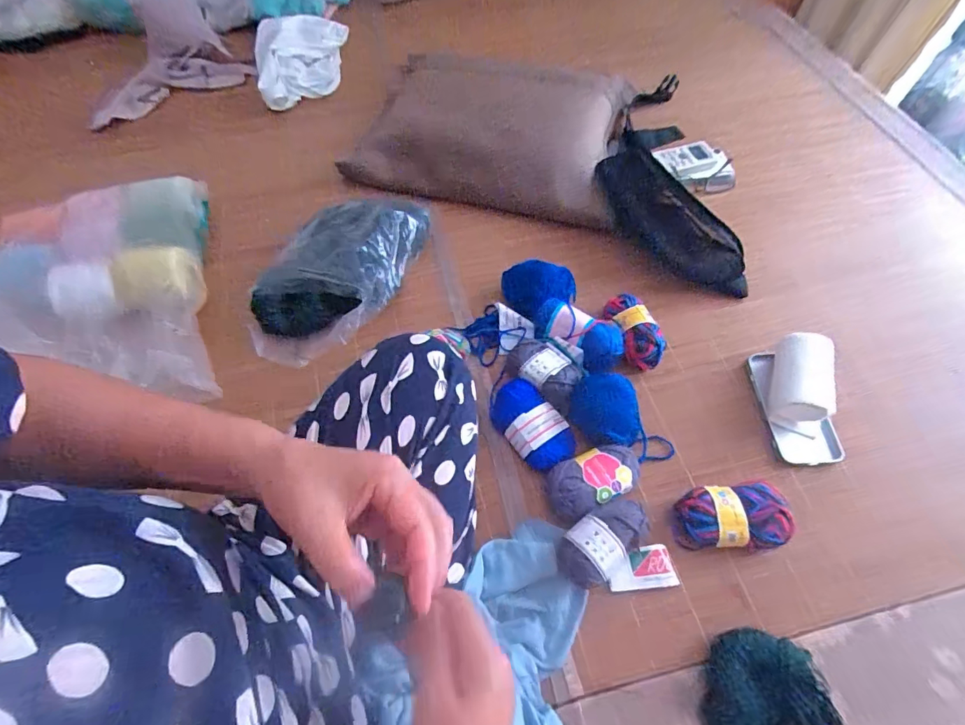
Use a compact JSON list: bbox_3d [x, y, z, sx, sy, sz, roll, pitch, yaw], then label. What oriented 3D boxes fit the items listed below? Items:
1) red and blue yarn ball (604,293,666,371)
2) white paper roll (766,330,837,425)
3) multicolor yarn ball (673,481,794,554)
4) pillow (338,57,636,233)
[{"bbox_3d":[0.202,-0.042,0.617,0.059,0.047,0.107,-9,61,-3],"label":"red and blue yarn ball"},{"bbox_3d":[0.385,0.022,0.561,0.057,0.060,0.104,14,62,9],"label":"white paper roll"},{"bbox_3d":[0.267,0.167,0.498,0.114,0.041,0.069,-5,61,-1],"label":"multicolor yarn ball"},{"bbox_3d":[0.019,-0.423,0.833,0.457,0.095,0.375,11,62,8],"label":"pillow"}]

